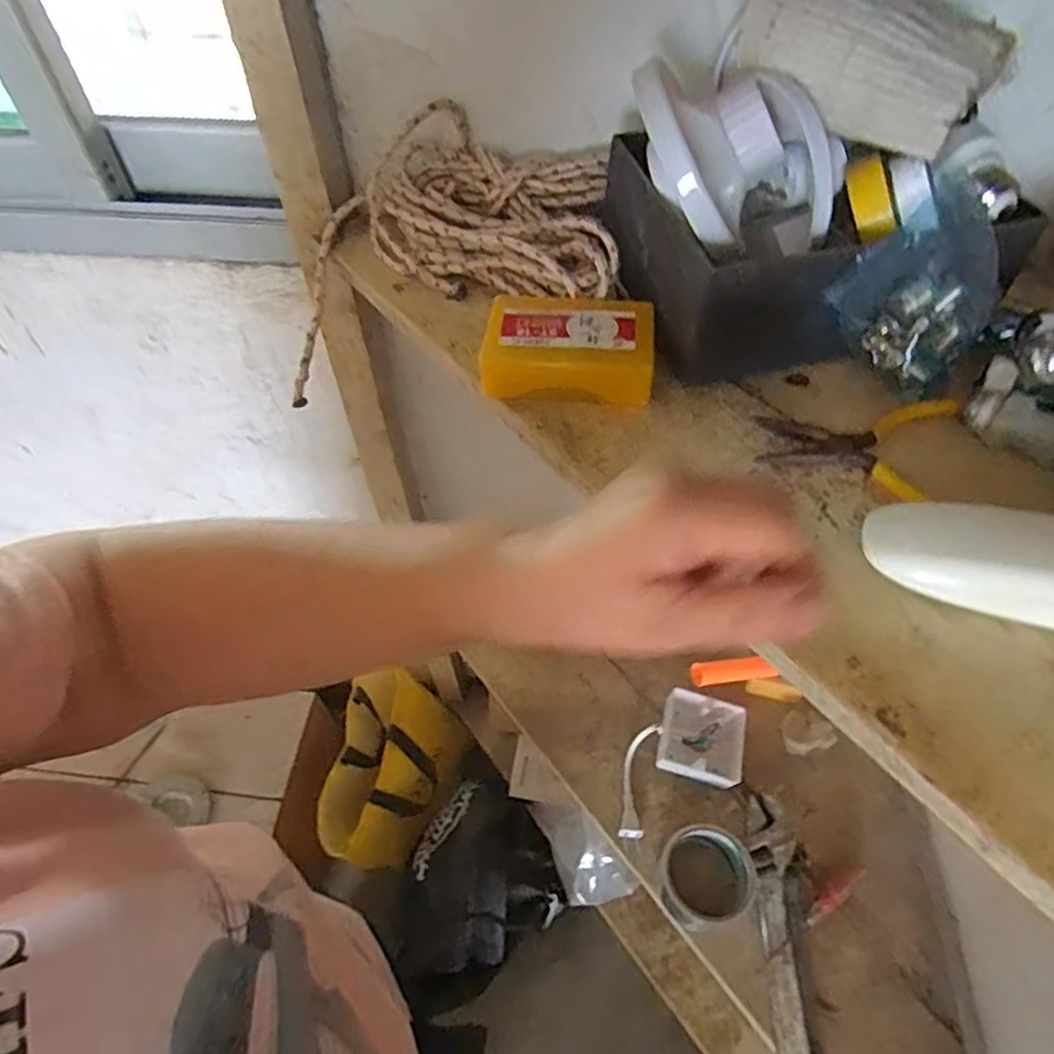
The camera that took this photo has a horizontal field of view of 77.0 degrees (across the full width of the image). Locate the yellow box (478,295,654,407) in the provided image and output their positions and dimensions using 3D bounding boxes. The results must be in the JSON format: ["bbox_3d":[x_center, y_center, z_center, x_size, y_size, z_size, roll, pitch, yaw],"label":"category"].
[{"bbox_3d":[0.024,-0.103,0.388,0.096,0.028,0.063,5,53,5],"label":"yellow box"}]

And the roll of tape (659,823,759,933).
[{"bbox_3d":[0.178,0.346,0.660,0.088,0.051,0.087,-1,52,1],"label":"roll of tape"}]

